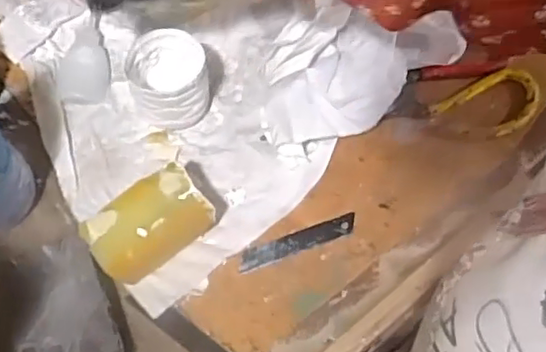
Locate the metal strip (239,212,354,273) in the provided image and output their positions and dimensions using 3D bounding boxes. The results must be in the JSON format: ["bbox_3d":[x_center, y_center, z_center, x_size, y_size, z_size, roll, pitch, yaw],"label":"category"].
[{"bbox_3d":[0.020,0.052,0.484,0.097,0.004,0.018,-18,59,-12],"label":"metal strip"}]

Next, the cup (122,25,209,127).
[{"bbox_3d":[-0.087,-0.078,0.509,0.064,0.062,0.072,-15,66,-7],"label":"cup"}]

